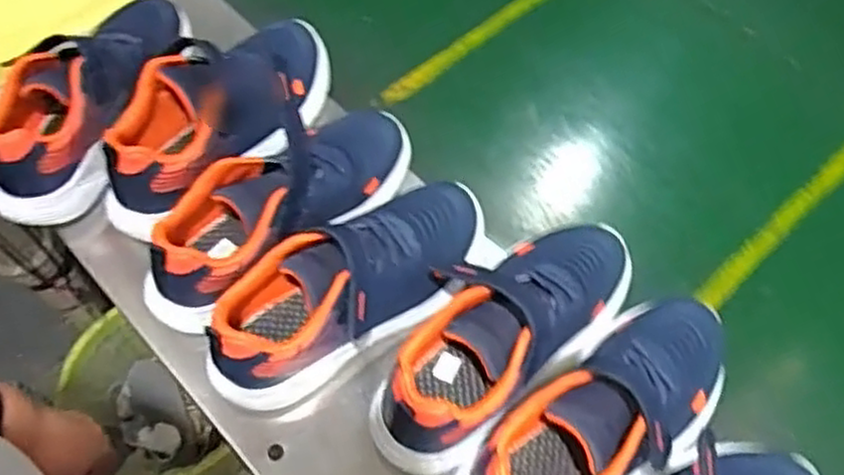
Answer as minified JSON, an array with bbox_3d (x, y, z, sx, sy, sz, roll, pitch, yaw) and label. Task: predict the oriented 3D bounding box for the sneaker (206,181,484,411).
[{"bbox_3d":[-0.053,0.029,0.564,0.247,0.086,0.086,-35,67,-17],"label":"sneaker"}]

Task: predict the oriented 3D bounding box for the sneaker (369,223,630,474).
[{"bbox_3d":[0.062,0.068,0.558,0.094,0.110,0.248,39,69,19],"label":"sneaker"}]

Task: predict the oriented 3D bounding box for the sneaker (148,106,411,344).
[{"bbox_3d":[-0.113,-0.034,0.594,0.250,0.085,0.103,-39,68,-18],"label":"sneaker"}]

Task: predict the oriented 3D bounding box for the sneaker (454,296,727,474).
[{"bbox_3d":[0.130,0.126,0.517,0.249,0.098,0.097,-32,66,-15],"label":"sneaker"}]

